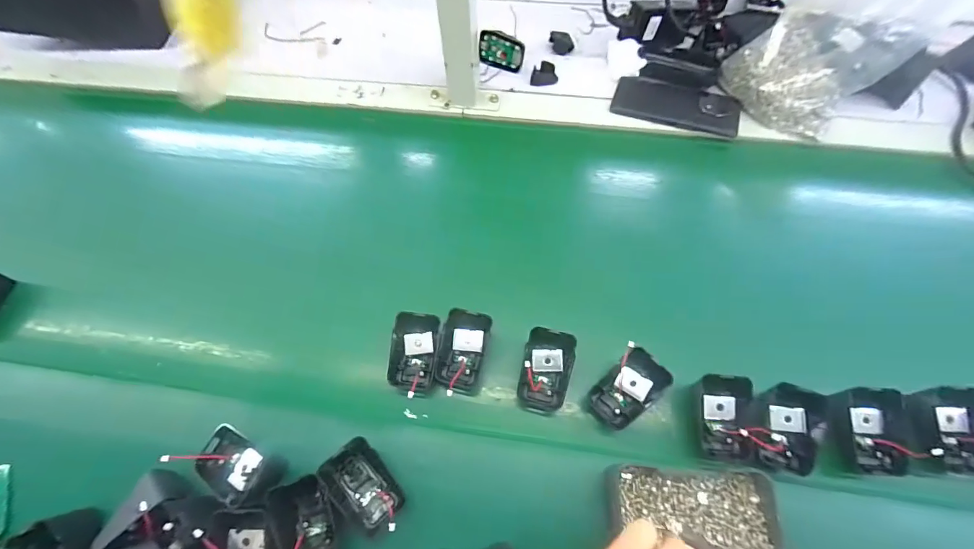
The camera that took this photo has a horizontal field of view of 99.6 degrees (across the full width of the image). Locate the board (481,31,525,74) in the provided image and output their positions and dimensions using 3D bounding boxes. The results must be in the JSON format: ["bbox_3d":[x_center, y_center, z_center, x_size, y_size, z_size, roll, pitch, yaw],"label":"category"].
[{"bbox_3d":[0.021,-0.324,0.597,0.068,0.043,0.014,22,36,10],"label":"board"}]

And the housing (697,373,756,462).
[{"bbox_3d":[0.209,0.124,0.362,0.044,0.034,0.072,6,63,2],"label":"housing"}]

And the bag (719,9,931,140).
[{"bbox_3d":[0.396,-0.265,0.500,0.130,0.113,0.136,-20,65,-11],"label":"bag"}]

